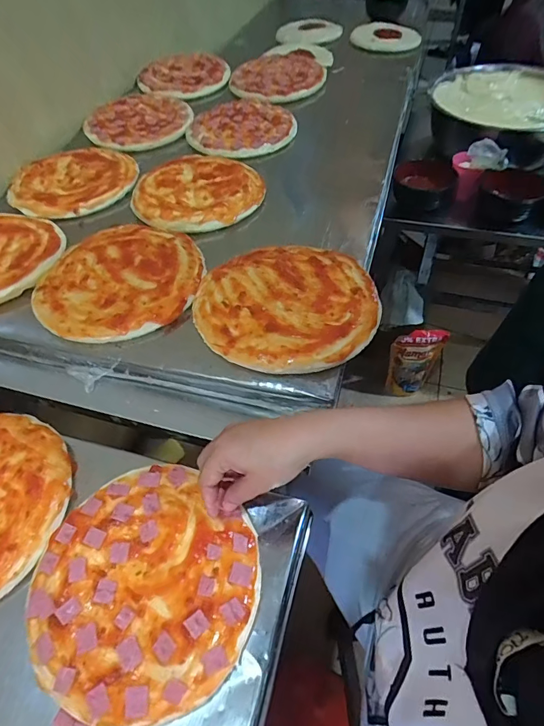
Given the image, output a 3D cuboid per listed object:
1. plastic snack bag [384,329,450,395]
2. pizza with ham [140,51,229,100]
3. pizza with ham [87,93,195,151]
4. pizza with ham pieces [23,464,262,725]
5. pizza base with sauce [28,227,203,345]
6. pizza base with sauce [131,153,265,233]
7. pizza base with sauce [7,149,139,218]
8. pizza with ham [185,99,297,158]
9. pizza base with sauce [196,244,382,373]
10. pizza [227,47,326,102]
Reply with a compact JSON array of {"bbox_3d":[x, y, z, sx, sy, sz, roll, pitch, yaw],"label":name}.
[{"bbox_3d":[0.417,0.004,1.241,0.144,0.263,0.046,-10,52,-4],"label":"plastic snack bag"},{"bbox_3d":[-0.192,-0.623,0.908,0.175,0.024,0.184,-2,53,3],"label":"pizza with ham"},{"bbox_3d":[-0.242,-0.465,0.798,0.189,0.019,0.210,27,60,23],"label":"pizza with ham"},{"bbox_3d":[-0.113,0.193,0.369,0.191,0.015,0.188,-2,53,3],"label":"pizza with ham pieces"},{"bbox_3d":[-0.183,-0.104,0.512,0.186,0.010,0.191,-2,53,3],"label":"pizza base with sauce"},{"bbox_3d":[-0.113,-0.262,0.634,0.183,0.011,0.178,-2,53,3],"label":"pizza base with sauce"},{"bbox_3d":[-0.317,-0.296,0.676,0.193,0.010,0.177,-2,53,3],"label":"pizza base with sauce"},{"bbox_3d":[-0.051,-0.427,0.764,0.191,0.026,0.173,-36,58,-20],"label":"pizza with ham"},{"bbox_3d":[0.016,-0.071,0.473,0.199,0.008,0.187,7,54,10],"label":"pizza base with sauce"},{"bbox_3d":[0.012,-0.605,0.884,0.199,0.028,0.211,-5,53,1],"label":"pizza"}]

